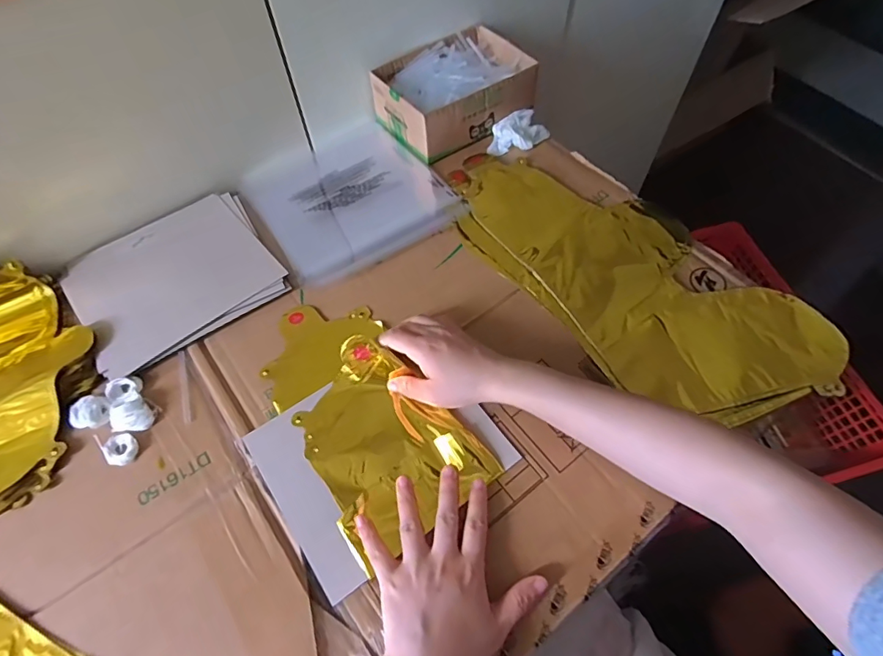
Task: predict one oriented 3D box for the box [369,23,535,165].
[{"bbox_3d":[0.017,-0.311,0.633,0.185,0.063,0.134,-33,64,-17],"label":"box"}]

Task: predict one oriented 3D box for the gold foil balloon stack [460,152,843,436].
[{"bbox_3d":[0.192,-0.067,0.519,0.199,0.020,0.423,-38,66,-19],"label":"gold foil balloon stack"}]

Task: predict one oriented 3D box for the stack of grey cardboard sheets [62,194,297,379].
[{"bbox_3d":[-0.290,-0.059,0.525,0.196,0.013,0.174,-33,64,-17],"label":"stack of grey cardboard sheets"}]

